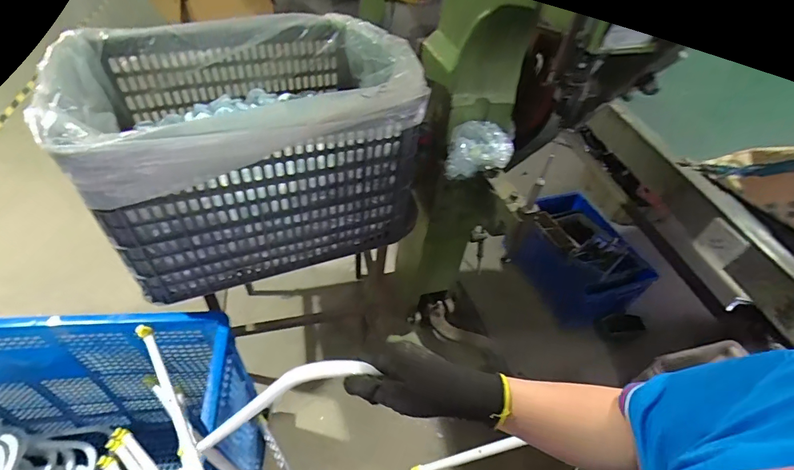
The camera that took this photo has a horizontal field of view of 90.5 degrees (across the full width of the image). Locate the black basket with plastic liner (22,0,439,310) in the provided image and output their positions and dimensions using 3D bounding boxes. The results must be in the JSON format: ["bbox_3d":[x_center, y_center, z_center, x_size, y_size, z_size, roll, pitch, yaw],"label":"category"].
[{"bbox_3d":[-0.281,-0.178,0.865,0.607,0.420,0.472,-11,49,-17],"label":"black basket with plastic liner"}]

